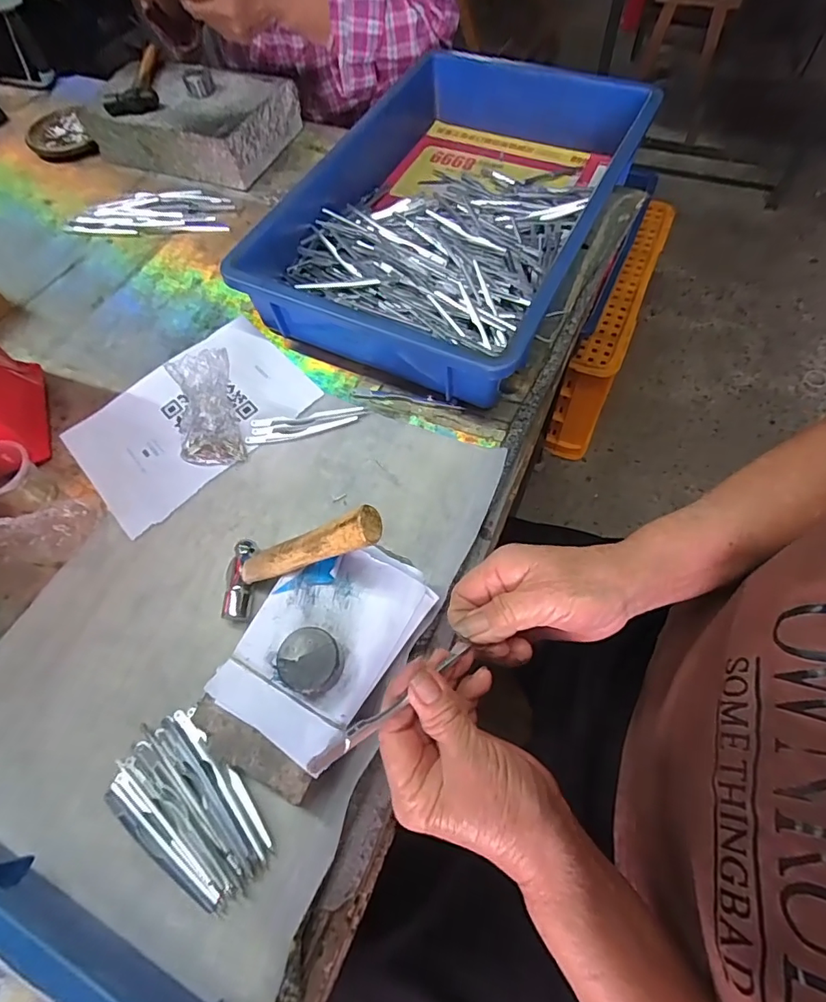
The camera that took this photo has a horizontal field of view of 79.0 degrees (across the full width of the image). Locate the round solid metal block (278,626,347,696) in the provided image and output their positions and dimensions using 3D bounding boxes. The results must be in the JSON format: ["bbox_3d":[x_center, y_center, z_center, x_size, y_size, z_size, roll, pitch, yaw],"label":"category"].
[{"bbox_3d":[-0.063,0.101,0.315,0.038,0.019,0.039,-2,63,3],"label":"round solid metal block"}]

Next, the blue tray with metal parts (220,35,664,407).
[{"bbox_3d":[0.044,-0.321,0.539,0.304,0.077,0.449,25,67,14],"label":"blue tray with metal parts"}]

